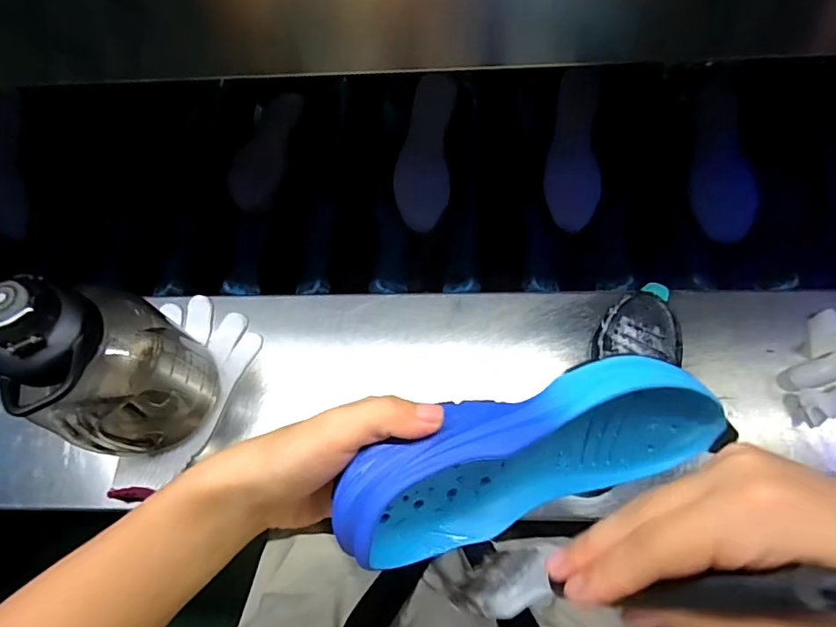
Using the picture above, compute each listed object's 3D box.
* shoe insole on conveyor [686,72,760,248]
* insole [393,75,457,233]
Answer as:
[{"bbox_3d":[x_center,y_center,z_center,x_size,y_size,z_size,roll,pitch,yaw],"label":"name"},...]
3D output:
[{"bbox_3d":[0.378,-0.190,0.635,0.070,0.020,0.198,-2,85,-2],"label":"shoe insole on conveyor"},{"bbox_3d":[0.011,-0.211,0.674,0.069,0.009,0.200,7,88,2],"label":"insole"}]

